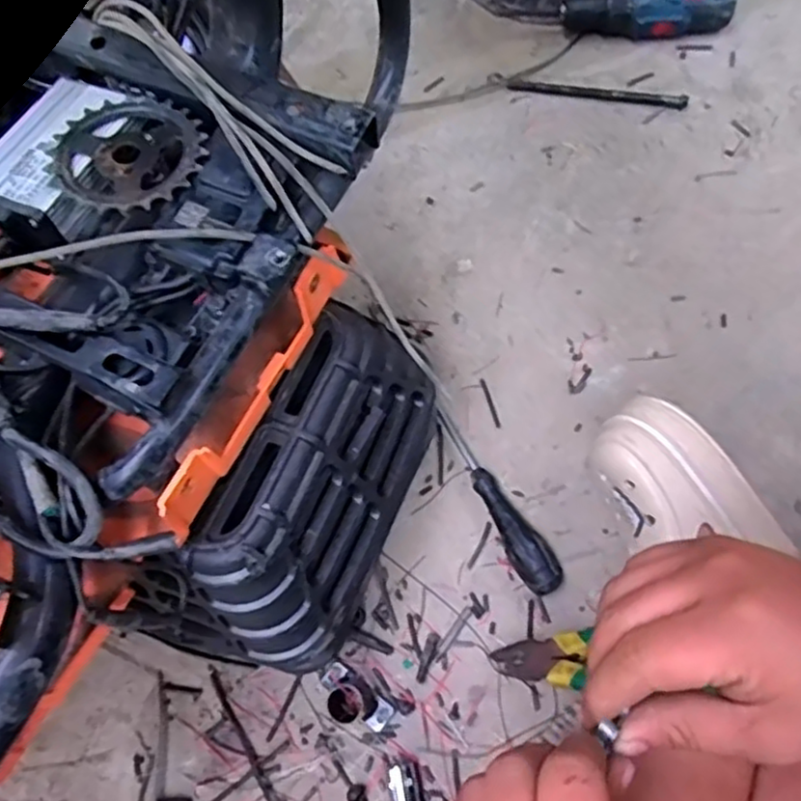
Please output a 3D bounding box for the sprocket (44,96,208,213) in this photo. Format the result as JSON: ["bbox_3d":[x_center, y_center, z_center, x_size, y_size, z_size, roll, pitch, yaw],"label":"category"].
[{"bbox_3d":[-0.152,-0.139,0.392,0.086,0.011,0.080,-2,67,5],"label":"sprocket"}]

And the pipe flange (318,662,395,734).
[{"bbox_3d":[-0.037,0.227,0.526,0.061,0.032,0.033,40,74,18],"label":"pipe flange"}]

